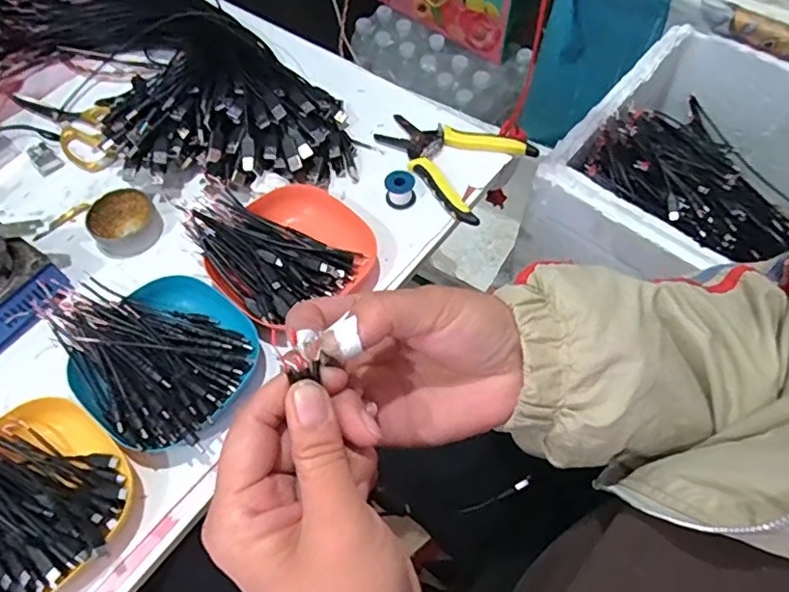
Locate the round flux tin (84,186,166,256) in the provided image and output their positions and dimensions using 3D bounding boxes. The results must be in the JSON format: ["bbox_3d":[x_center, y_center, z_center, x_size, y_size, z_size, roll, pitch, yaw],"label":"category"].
[{"bbox_3d":[-0.266,-0.074,0.564,0.067,0.022,0.064,0,61,1],"label":"round flux tin"}]

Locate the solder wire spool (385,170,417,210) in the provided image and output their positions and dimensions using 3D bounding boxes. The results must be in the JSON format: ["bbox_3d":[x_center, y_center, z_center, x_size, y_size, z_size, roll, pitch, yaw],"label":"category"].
[{"bbox_3d":[0.006,-0.107,0.571,0.029,0.025,0.030,0,61,1],"label":"solder wire spool"}]

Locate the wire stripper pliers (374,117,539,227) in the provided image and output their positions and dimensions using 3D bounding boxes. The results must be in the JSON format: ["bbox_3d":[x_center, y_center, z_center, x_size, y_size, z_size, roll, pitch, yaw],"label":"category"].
[{"bbox_3d":[0.052,-0.149,0.600,0.153,0.016,0.118,33,66,17],"label":"wire stripper pliers"}]

